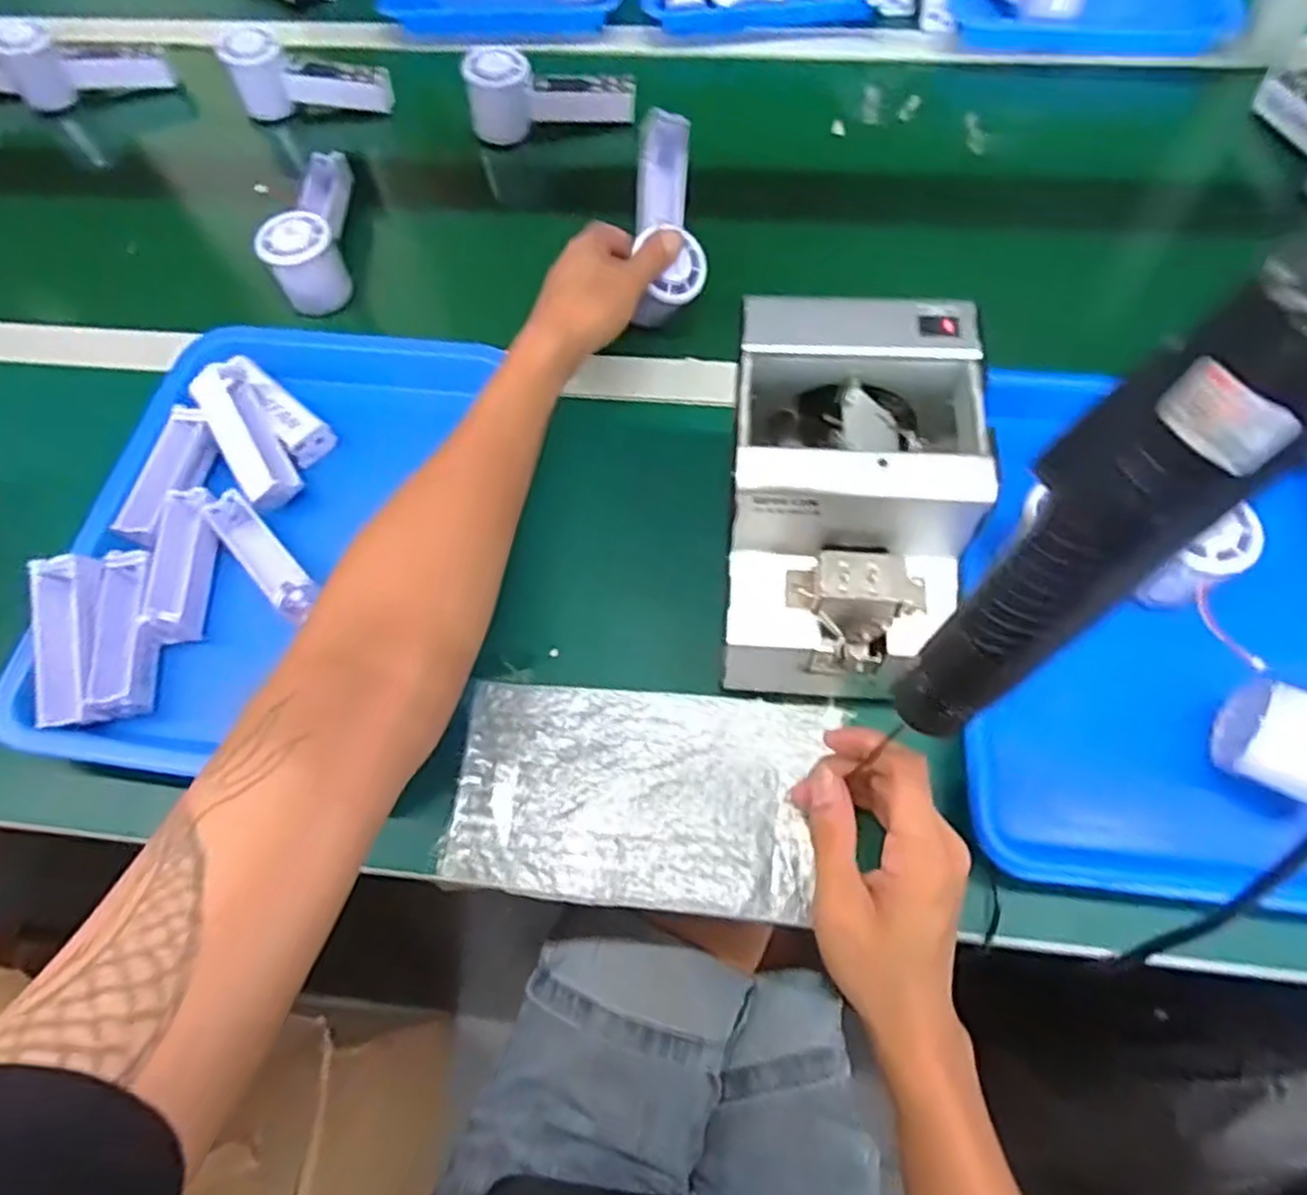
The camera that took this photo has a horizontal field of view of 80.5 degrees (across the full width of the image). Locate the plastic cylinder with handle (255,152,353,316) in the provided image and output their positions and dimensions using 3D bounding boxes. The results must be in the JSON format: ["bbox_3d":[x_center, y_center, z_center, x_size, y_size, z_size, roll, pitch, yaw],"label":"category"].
[{"bbox_3d":[-0.282,-0.316,0.649,0.061,0.055,0.158,-8,64,-1],"label":"plastic cylinder with handle"}]

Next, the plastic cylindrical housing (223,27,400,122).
[{"bbox_3d":[-0.344,-0.501,0.750,0.149,0.057,0.070,17,66,11],"label":"plastic cylindrical housing"}]

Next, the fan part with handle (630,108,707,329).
[{"bbox_3d":[0.014,-0.290,0.592,0.052,0.046,0.160,-3,81,2],"label":"fan part with handle"}]

